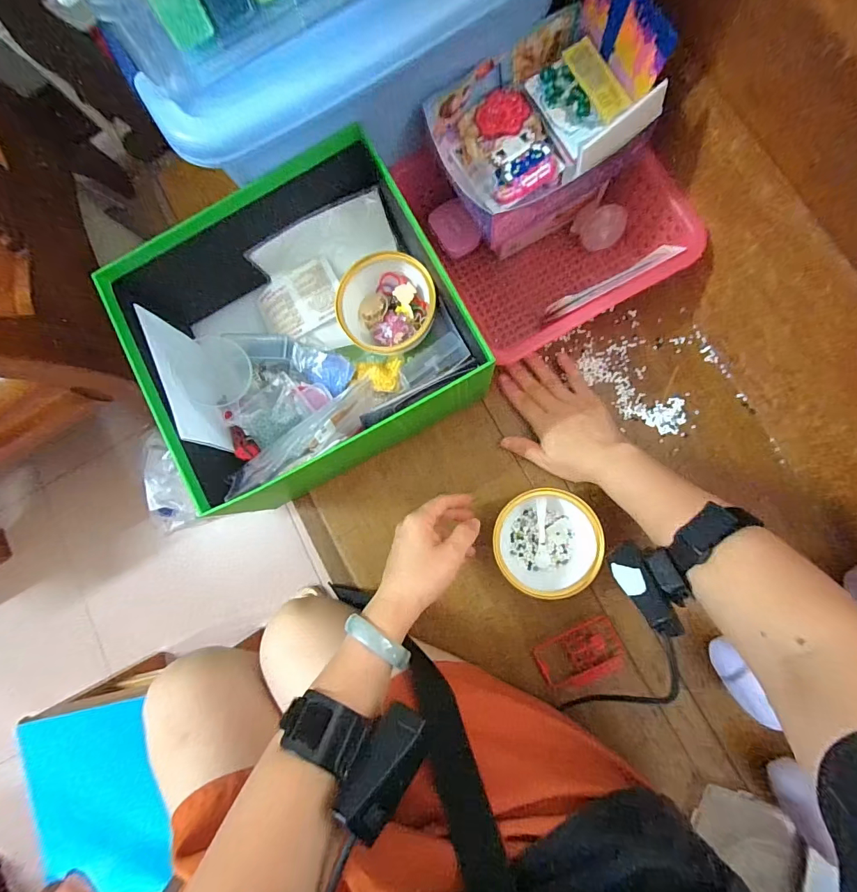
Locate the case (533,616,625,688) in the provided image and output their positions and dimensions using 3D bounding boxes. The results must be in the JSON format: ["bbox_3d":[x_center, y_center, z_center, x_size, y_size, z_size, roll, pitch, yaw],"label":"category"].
[{"bbox_3d":[0.155,0.214,0.425,0.083,0.008,0.052,-26,82,3],"label":"case"}]

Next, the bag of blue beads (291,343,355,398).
[{"bbox_3d":[-0.111,-0.081,0.437,0.057,0.037,0.039,27,91,9],"label":"bag of blue beads"}]

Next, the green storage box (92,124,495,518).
[{"bbox_3d":[-0.121,-0.109,0.421,0.271,0.135,0.256,-29,82,3],"label":"green storage box"}]

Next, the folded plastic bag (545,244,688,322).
[{"bbox_3d":[0.177,-0.160,0.414,0.127,0.018,0.017,-24,82,23],"label":"folded plastic bag"}]

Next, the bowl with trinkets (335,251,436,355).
[{"bbox_3d":[-0.043,-0.148,0.427,0.098,0.048,0.103,-1,84,6],"label":"bowl with trinkets"}]

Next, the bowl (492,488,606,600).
[{"bbox_3d":[0.115,0.093,0.417,0.095,0.055,0.099,-1,84,6],"label":"bowl"}]

